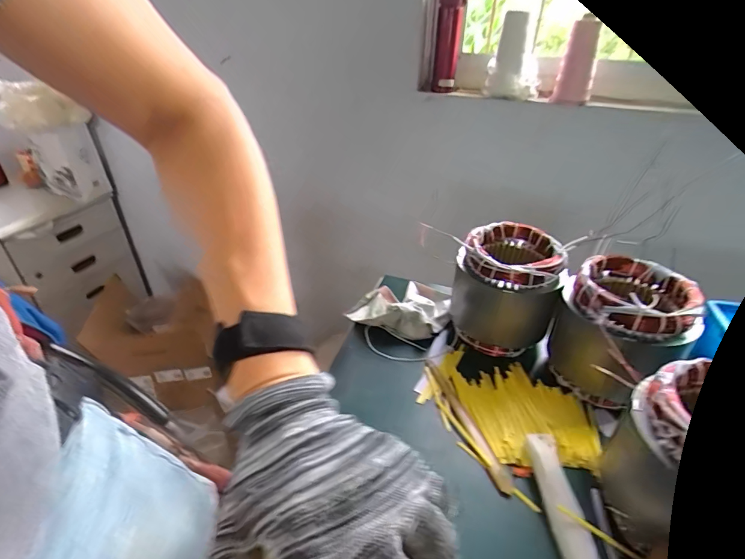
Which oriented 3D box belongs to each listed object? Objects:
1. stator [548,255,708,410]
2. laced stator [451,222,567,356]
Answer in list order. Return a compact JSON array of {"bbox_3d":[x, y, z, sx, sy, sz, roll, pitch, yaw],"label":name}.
[{"bbox_3d":[0.331,0.069,0.552,0.139,0.159,0.152,-28,43,-37],"label":"stator"},{"bbox_3d":[0.205,0.016,0.633,0.148,0.157,0.143,11,35,14],"label":"laced stator"}]

